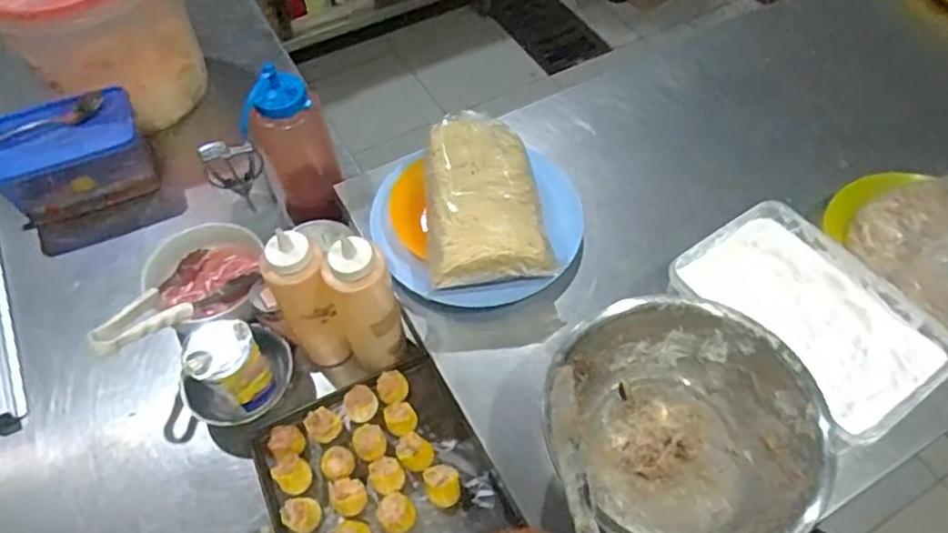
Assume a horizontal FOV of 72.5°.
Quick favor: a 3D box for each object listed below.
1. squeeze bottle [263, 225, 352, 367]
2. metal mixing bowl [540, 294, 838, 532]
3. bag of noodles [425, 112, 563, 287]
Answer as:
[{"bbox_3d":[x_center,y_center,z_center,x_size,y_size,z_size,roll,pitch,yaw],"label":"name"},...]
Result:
[{"bbox_3d":[-0.175,0.040,0.689,0.054,0.191,0.054,-1,56,1],"label":"squeeze bottle"},{"bbox_3d":[0.179,0.146,0.580,0.221,0.092,0.236,-22,58,-13],"label":"metal mixing bowl"},{"bbox_3d":[0.010,-0.083,0.708,0.130,0.047,0.209,-5,56,-2],"label":"bag of noodles"}]

